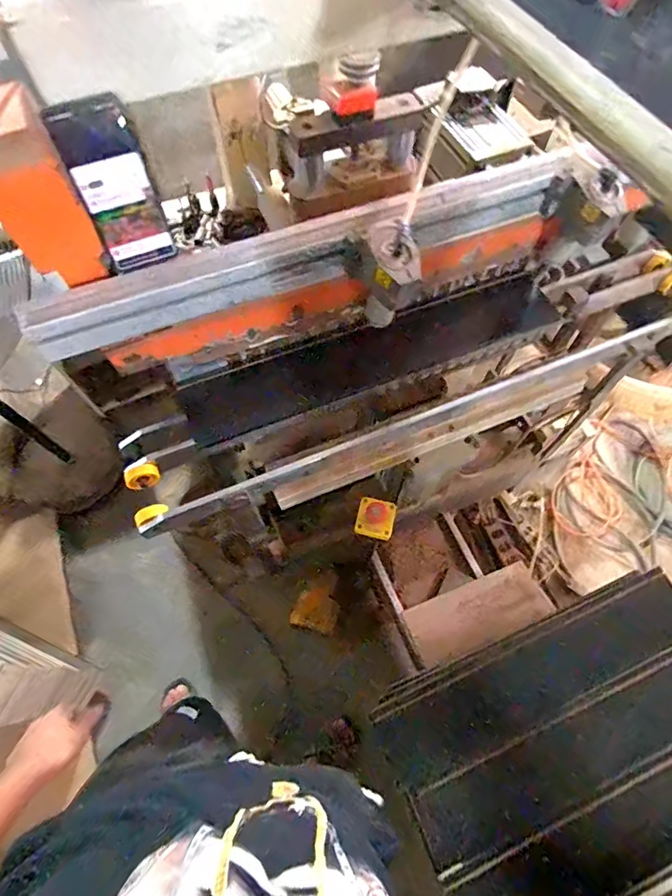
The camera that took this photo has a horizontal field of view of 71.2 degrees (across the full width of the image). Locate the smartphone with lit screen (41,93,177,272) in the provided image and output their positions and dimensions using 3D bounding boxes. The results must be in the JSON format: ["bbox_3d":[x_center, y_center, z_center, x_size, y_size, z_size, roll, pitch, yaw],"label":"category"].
[{"bbox_3d":[-0.237,-0.280,0.511,0.078,0.162,0.015,-24,49,-13],"label":"smartphone with lit screen"}]

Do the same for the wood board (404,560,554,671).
[{"bbox_3d":[0.381,0.445,1.264,0.369,0.028,0.155,-23,76,-3],"label":"wood board"}]

